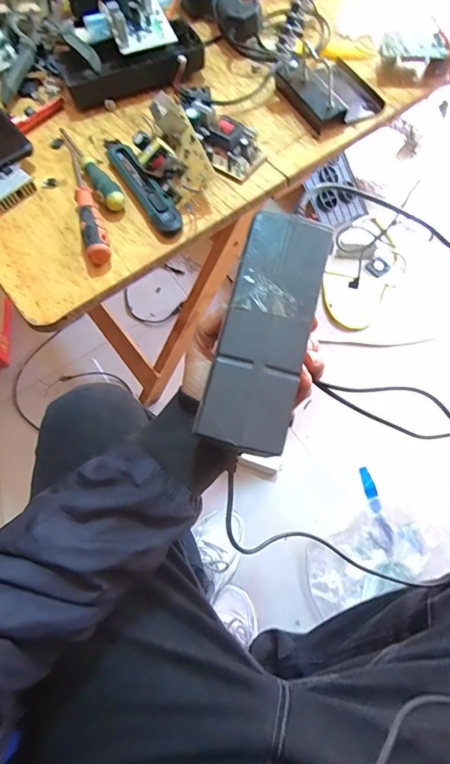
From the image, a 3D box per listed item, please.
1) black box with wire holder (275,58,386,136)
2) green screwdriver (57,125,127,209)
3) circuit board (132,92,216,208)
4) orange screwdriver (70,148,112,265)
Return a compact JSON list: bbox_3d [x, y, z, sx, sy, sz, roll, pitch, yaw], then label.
[{"bbox_3d":[0.136,-0.374,0.517,0.111,0.033,0.111,-27,70,-10],"label":"black box with wire holder"},{"bbox_3d":[-0.158,-0.255,0.475,0.021,0.022,0.151,-30,70,-11],"label":"green screwdriver"},{"bbox_3d":[-0.063,-0.261,0.458,0.069,0.045,0.123,-21,69,-7],"label":"circuit board"},{"bbox_3d":[-0.156,-0.201,0.451,0.025,0.028,0.172,-19,68,-7],"label":"orange screwdriver"}]

